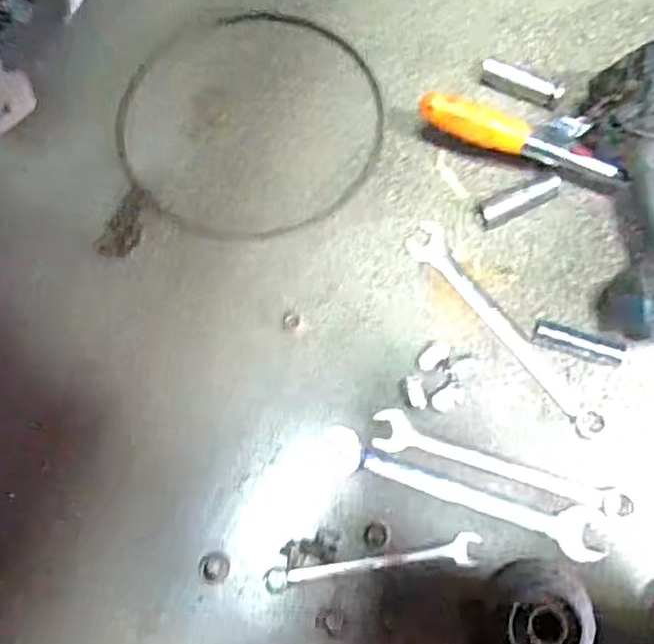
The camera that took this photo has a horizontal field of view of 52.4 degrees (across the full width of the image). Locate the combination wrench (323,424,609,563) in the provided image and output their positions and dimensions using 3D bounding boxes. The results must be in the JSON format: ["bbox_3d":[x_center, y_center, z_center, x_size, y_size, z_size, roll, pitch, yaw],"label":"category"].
[{"bbox_3d":[0.116,0.144,0.568,0.245,0.007,0.040,19,79,5],"label":"combination wrench"}]

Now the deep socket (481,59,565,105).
[{"bbox_3d":[0.189,-0.232,0.651,0.079,0.021,0.021,30,80,7],"label":"deep socket"}]

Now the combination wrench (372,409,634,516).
[{"bbox_3d":[0.150,0.120,0.572,0.222,0.007,0.035,15,78,5],"label":"combination wrench"}]

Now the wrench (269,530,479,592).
[{"bbox_3d":[0.039,0.202,0.561,0.180,0.009,0.026,-7,77,0],"label":"wrench"}]

